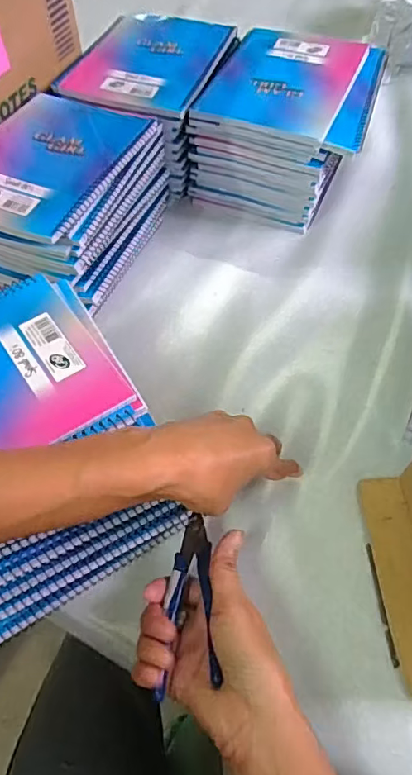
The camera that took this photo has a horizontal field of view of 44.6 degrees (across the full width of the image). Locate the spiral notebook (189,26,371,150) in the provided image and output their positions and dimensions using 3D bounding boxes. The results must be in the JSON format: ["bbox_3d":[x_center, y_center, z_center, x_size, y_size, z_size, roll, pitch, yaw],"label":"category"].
[{"bbox_3d":[0.088,-0.348,0.568,0.149,0.012,0.196,17,60,11],"label":"spiral notebook"}]

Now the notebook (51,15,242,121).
[{"bbox_3d":[-0.064,-0.394,0.593,0.157,0.008,0.214,17,59,11],"label":"notebook"}]

